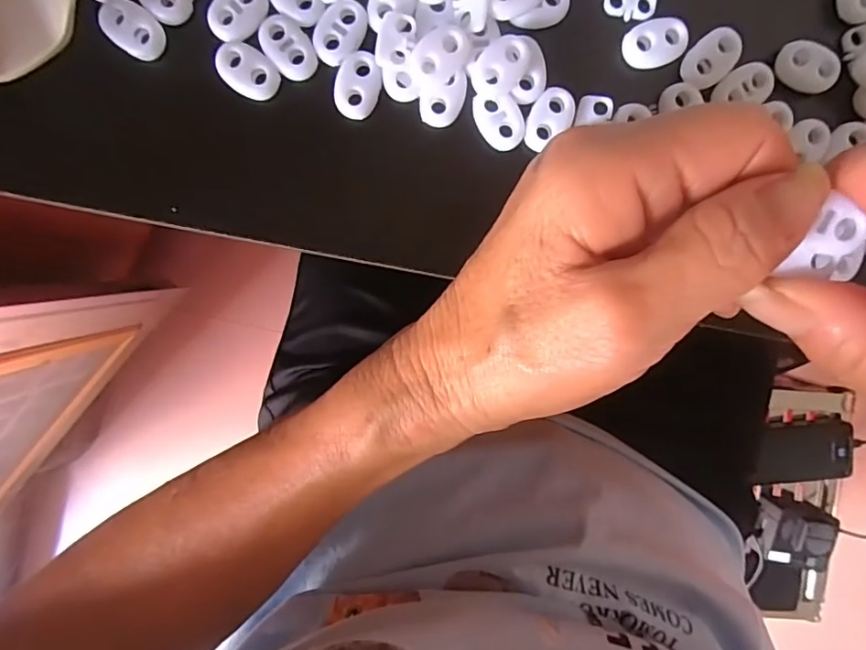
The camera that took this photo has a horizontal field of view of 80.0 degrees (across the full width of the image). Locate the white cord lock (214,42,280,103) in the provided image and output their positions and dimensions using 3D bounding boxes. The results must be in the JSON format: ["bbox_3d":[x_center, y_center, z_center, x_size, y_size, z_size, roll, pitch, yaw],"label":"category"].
[{"bbox_3d":[-0.065,-0.089,0.179,0.022,0.004,0.015,35,95,-5],"label":"white cord lock"}]

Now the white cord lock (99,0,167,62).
[{"bbox_3d":[-0.105,-0.103,0.179,0.022,0.005,0.015,37,95,-5],"label":"white cord lock"}]

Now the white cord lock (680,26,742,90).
[{"bbox_3d":[0.100,-0.095,0.184,0.023,0.004,0.016,-42,96,4],"label":"white cord lock"}]

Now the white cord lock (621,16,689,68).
[{"bbox_3d":[0.079,-0.100,0.183,0.022,0.004,0.015,-17,97,1],"label":"white cord lock"}]

